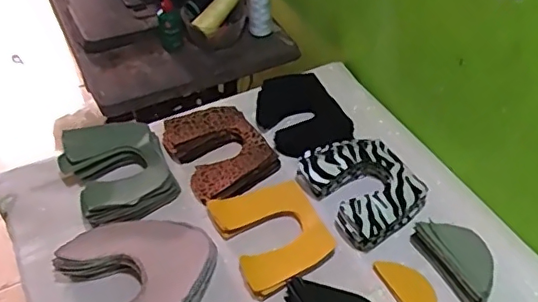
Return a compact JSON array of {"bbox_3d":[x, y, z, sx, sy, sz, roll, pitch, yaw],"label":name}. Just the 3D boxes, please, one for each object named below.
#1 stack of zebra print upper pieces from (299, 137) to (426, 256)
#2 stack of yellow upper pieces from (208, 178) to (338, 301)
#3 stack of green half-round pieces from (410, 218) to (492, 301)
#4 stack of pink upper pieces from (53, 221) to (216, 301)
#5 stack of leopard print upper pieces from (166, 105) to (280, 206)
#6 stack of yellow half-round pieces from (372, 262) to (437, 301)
[{"bbox_3d":[0.130,0.044,0.771,0.137,0.042,0.163,-24,49,-21],"label":"stack of zebra print upper pieces"},{"bbox_3d":[0.003,0.103,0.731,0.124,0.023,0.155,-20,48,-19],"label":"stack of yellow upper pieces"},{"bbox_3d":[0.235,0.132,0.698,0.062,0.040,0.120,-20,48,-18],"label":"stack of green half-round pieces"},{"bbox_3d":[-0.150,0.149,0.677,0.174,0.049,0.169,-24,49,-21],"label":"stack of pink upper pieces"},{"bbox_3d":[-0.076,-0.002,0.844,0.128,0.035,0.166,-24,49,-22],"label":"stack of leopard print upper pieces"},{"bbox_3d":[0.173,0.170,0.671,0.045,0.015,0.106,-20,48,-18],"label":"stack of yellow half-round pieces"}]

